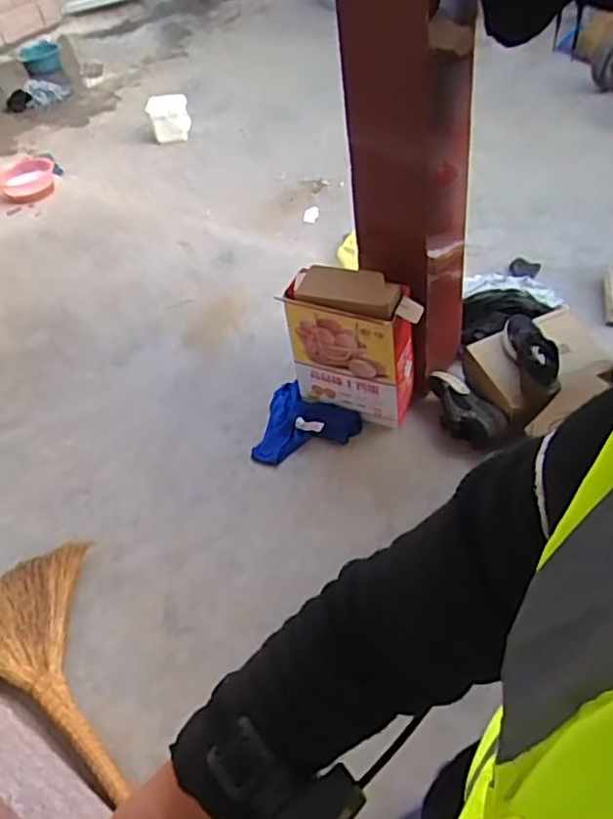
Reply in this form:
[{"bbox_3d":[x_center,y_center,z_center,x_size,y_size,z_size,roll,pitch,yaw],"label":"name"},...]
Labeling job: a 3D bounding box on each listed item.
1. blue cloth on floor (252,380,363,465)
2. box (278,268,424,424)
[{"bbox_3d":[0.014,0.042,1.913,0.291,0.075,0.307,6,47,15],"label":"blue cloth on floor"},{"bbox_3d":[0.119,-0.169,1.772,0.350,0.435,0.150,9,48,19],"label":"box"}]

